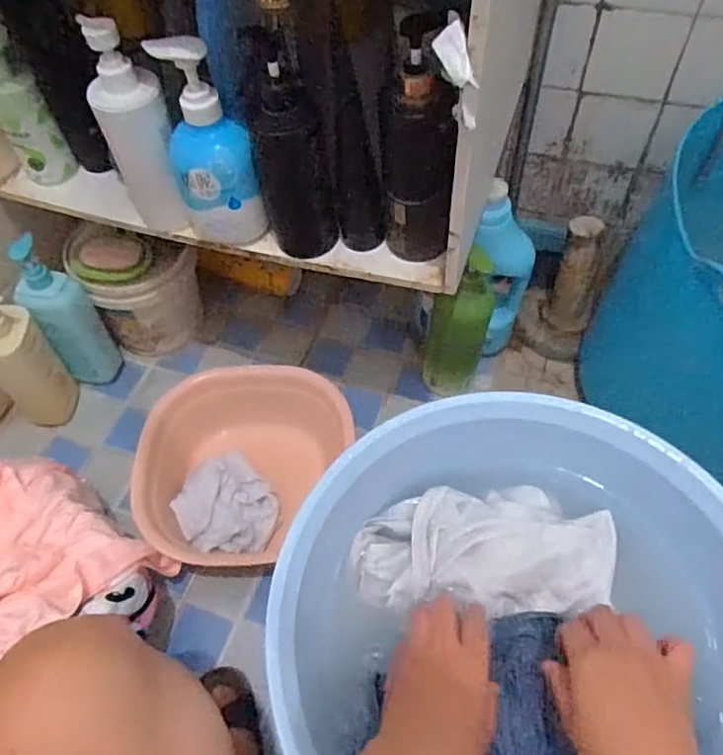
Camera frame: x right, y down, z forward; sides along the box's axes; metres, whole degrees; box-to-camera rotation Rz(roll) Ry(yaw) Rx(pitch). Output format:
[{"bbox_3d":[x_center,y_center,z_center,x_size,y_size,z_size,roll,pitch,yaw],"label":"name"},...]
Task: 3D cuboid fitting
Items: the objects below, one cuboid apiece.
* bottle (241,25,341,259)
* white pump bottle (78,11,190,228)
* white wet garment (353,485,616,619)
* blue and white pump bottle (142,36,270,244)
[{"bbox_3d":[-0.066,-0.215,0.573,0.066,0.203,0.064,-13,55,-7],"label":"bottle"},{"bbox_3d":[-0.216,-0.232,0.578,0.064,0.198,0.050,-22,57,-12],"label":"white pump bottle"},{"bbox_3d":[0.108,0.153,0.538,0.222,0.043,0.113,-1,55,2],"label":"white wet garment"},{"bbox_3d":[-0.147,-0.214,0.567,0.066,0.186,0.072,-33,60,-19],"label":"blue and white pump bottle"}]

